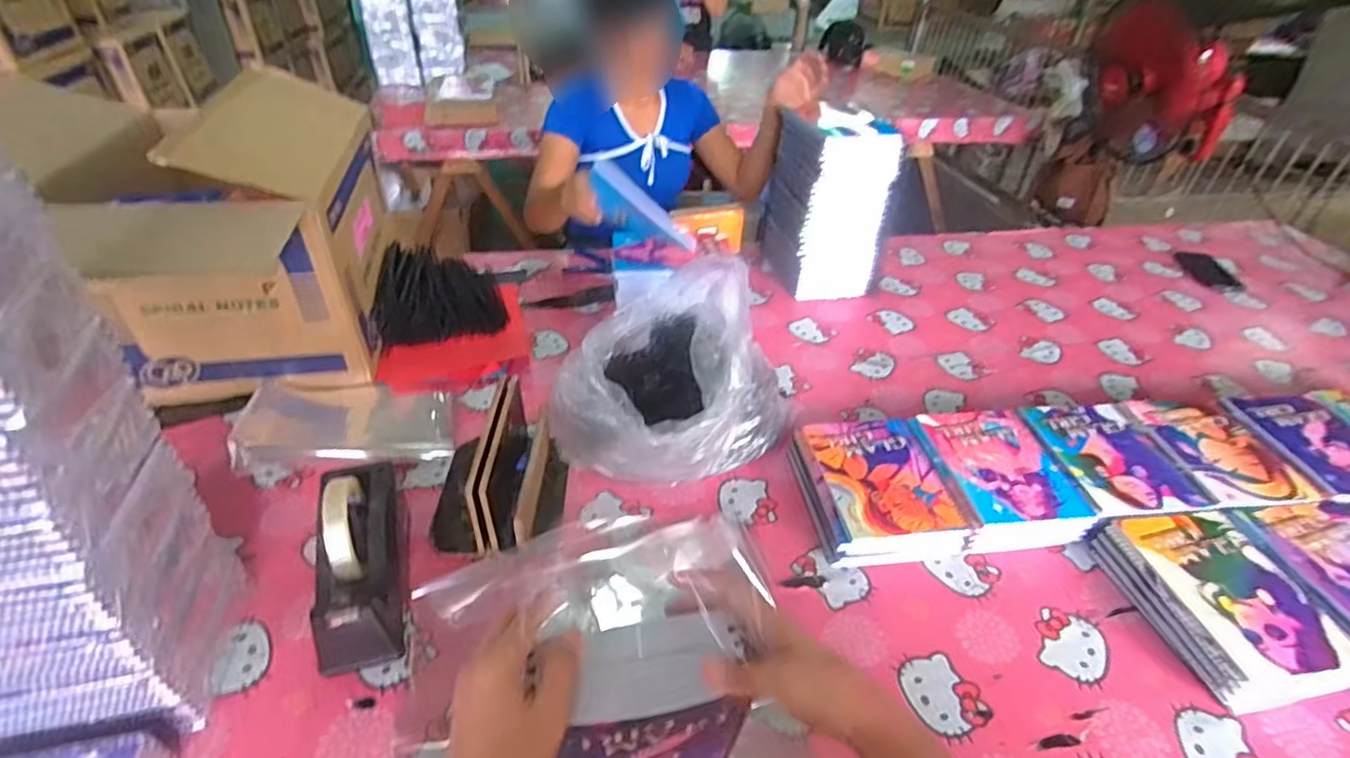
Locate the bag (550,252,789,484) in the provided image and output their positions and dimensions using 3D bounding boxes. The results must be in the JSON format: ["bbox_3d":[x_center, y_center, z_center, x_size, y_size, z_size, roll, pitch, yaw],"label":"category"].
[{"bbox_3d":[-0.015,0.000,0.826,0.254,0.237,0.256,26,42,27],"label":"bag"}]

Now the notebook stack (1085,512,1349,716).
[{"bbox_3d":[0.604,0.246,0.699,0.176,0.052,0.211,-4,38,-10],"label":"notebook stack"}]

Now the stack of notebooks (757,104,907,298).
[{"bbox_3d":[0.293,-0.347,1.237,0.181,0.305,0.248,-2,37,-7],"label":"stack of notebooks"}]

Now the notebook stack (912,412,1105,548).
[{"bbox_3d":[0.423,0.132,0.835,0.166,0.053,0.220,-2,37,-8],"label":"notebook stack"}]

